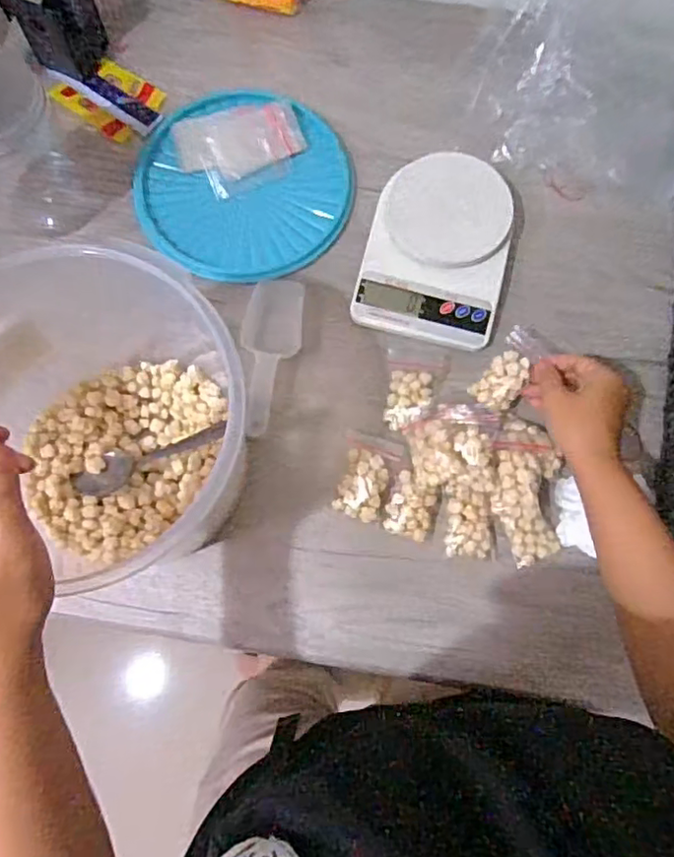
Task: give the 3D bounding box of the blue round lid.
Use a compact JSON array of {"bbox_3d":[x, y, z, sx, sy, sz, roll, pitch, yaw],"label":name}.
[{"bbox_3d":[-0.090,-0.239,0.576,0.198,0.013,0.207,0,76,0],"label":"blue round lid"}]

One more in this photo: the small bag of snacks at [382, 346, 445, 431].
[{"bbox_3d":[0.069,-0.037,0.524,0.048,0.014,0.074,6,76,2],"label":"small bag of snacks"}]

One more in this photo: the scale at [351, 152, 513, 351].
[{"bbox_3d":[0.093,-0.166,0.545,0.126,0.038,0.164,14,77,3],"label":"scale"}]

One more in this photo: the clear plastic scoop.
[{"bbox_3d":[-0.057,-0.064,0.521,0.050,0.033,0.147,2,76,1],"label":"clear plastic scoop"}]

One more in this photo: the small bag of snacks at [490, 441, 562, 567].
[{"bbox_3d":[0.155,0.060,0.490,0.052,0.020,0.100,-3,76,-1],"label":"small bag of snacks"}]

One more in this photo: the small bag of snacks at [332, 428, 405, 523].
[{"bbox_3d":[0.024,0.040,0.512,0.047,0.027,0.075,19,77,5],"label":"small bag of snacks"}]

